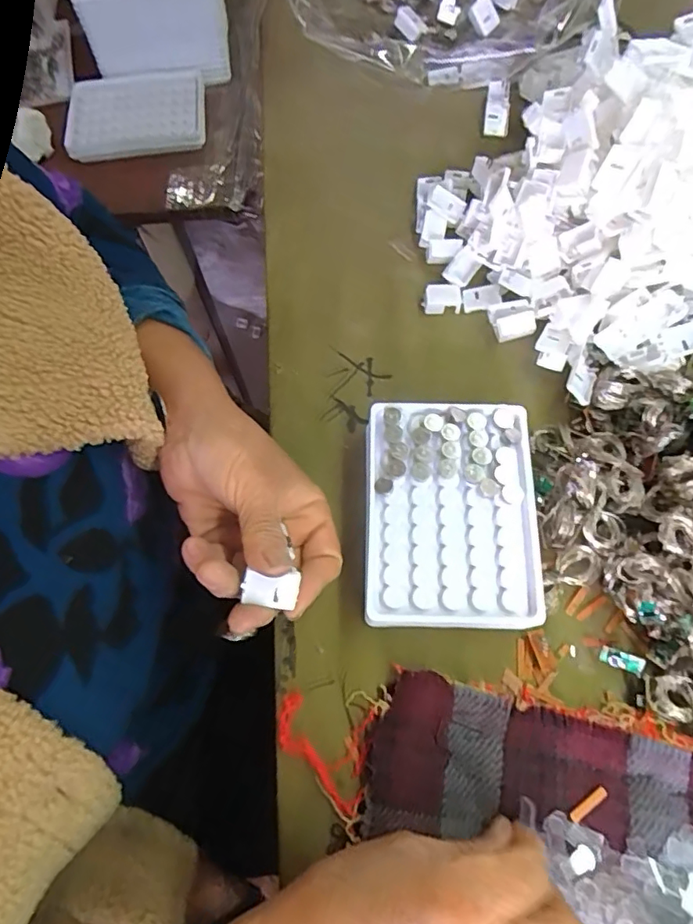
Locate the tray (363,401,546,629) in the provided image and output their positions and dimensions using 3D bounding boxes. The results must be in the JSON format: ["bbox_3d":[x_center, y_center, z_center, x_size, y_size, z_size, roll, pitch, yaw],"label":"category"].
[{"bbox_3d":[0.060,0.031,0.329,0.095,0.036,0.129,1,68,3],"label":"tray"}]

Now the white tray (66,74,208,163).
[{"bbox_3d":[-0.206,-0.339,0.540,0.133,0.016,0.094,-7,68,0],"label":"white tray"}]

